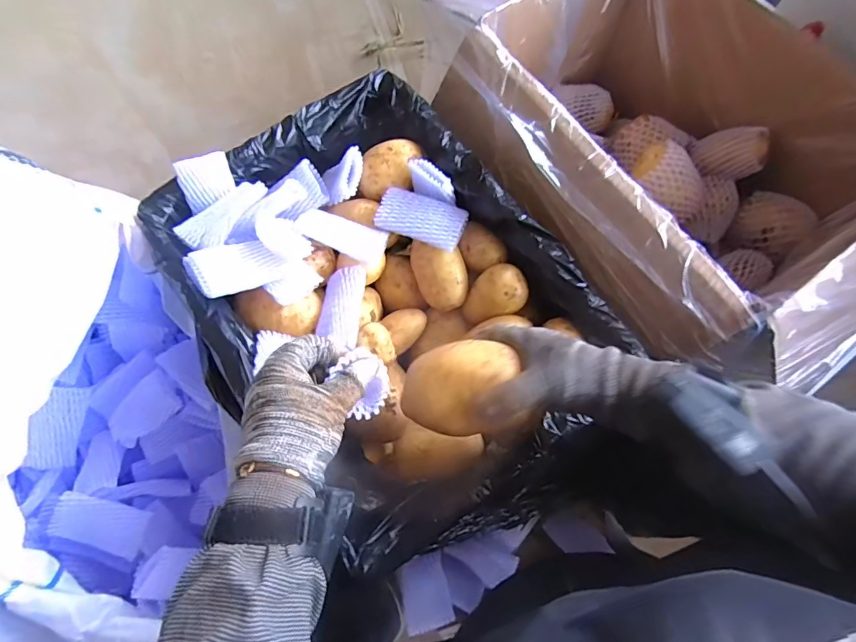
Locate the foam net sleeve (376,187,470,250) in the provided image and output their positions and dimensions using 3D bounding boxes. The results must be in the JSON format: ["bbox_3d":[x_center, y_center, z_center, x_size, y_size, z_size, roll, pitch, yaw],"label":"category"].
[{"bbox_3d":[-0.008,-0.123,0.534,0.102,0.011,0.056,21,73,8],"label":"foam net sleeve"}]

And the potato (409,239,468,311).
[{"bbox_3d":[0.016,-0.060,0.548,0.059,0.041,0.088,-19,72,-5],"label":"potato"}]

